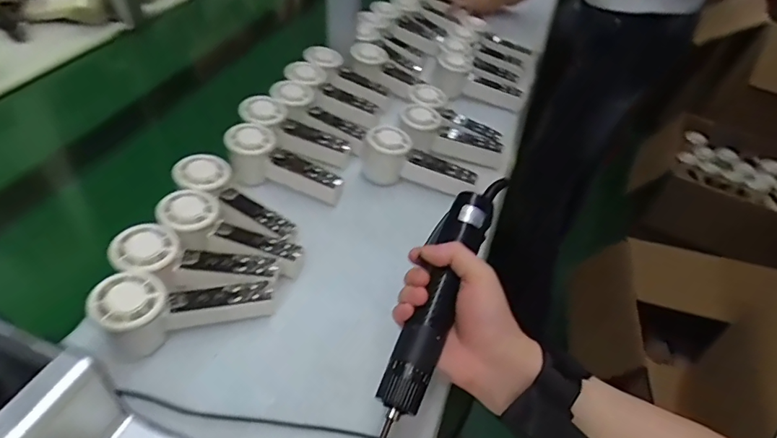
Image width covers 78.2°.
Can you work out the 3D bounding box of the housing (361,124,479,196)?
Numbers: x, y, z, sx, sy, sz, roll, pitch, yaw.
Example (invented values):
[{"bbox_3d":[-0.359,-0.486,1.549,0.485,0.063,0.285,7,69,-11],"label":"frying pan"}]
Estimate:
[{"bbox_3d":[0.040,-0.073,0.615,0.148,0.058,0.050,13,45,6],"label":"housing"}]

